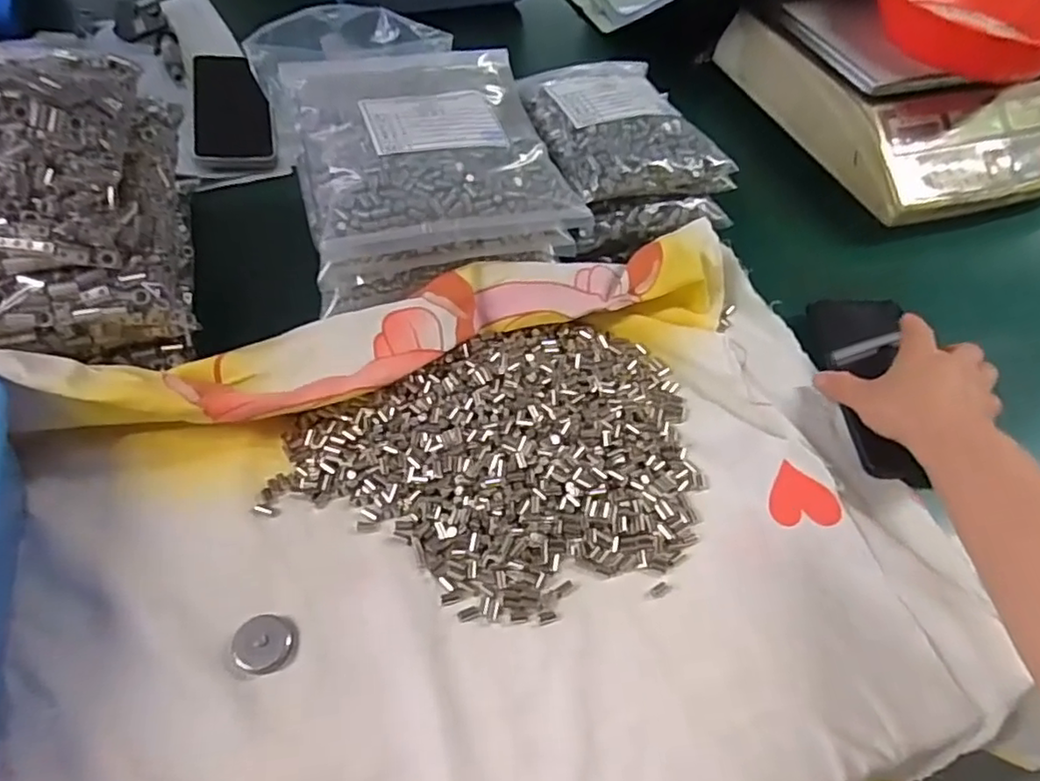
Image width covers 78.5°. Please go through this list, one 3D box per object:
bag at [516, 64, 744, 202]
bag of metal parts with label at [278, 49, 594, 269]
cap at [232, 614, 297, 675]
[{"bbox_3d":[0.080,-0.230,0.542,0.138,0.041,0.172,-14,57,-15],"label":"bag"},{"bbox_3d":[-0.078,-0.202,0.497,0.196,0.047,0.231,-12,57,-13],"label":"bag of metal parts with label"},{"bbox_3d":[-0.138,0.136,0.344,0.030,0.008,0.030,2,54,-3],"label":"cap"}]

